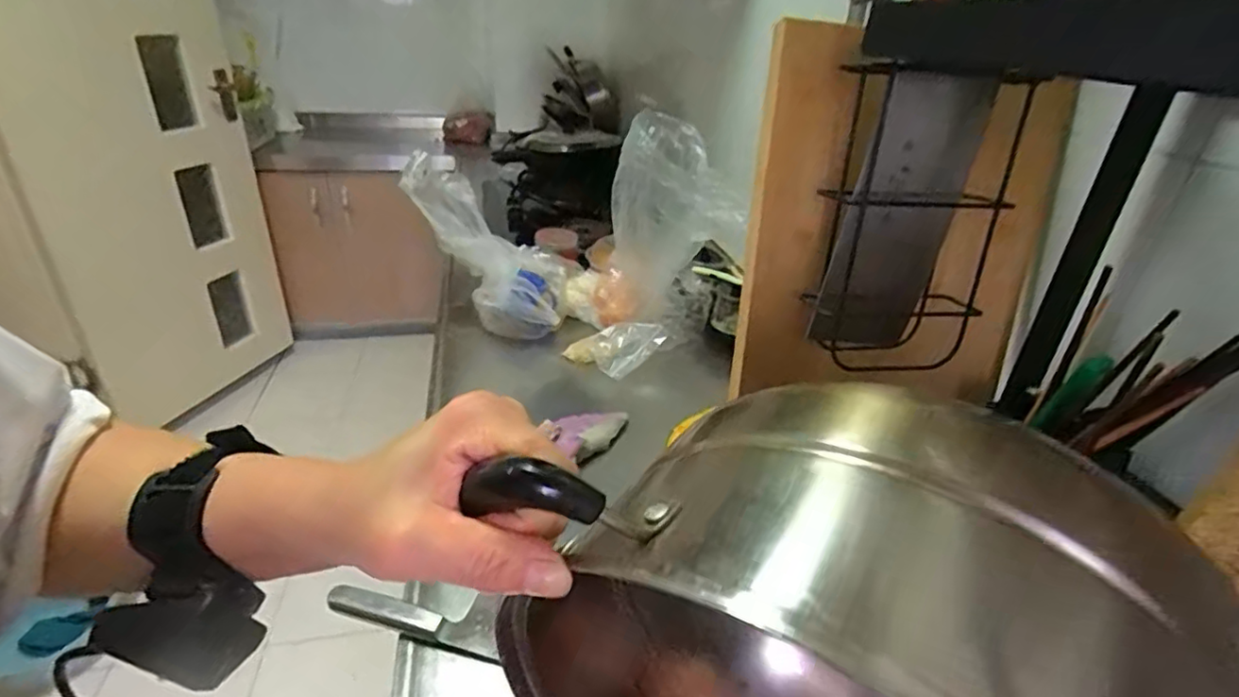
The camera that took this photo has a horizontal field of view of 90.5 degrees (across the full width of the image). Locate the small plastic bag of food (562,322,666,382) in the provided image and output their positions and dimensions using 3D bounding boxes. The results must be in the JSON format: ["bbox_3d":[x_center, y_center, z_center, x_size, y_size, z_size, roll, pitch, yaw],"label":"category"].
[{"bbox_3d":[-0.001,0.003,0.967,0.142,0.076,0.045,2,27,-1],"label":"small plastic bag of food"}]

